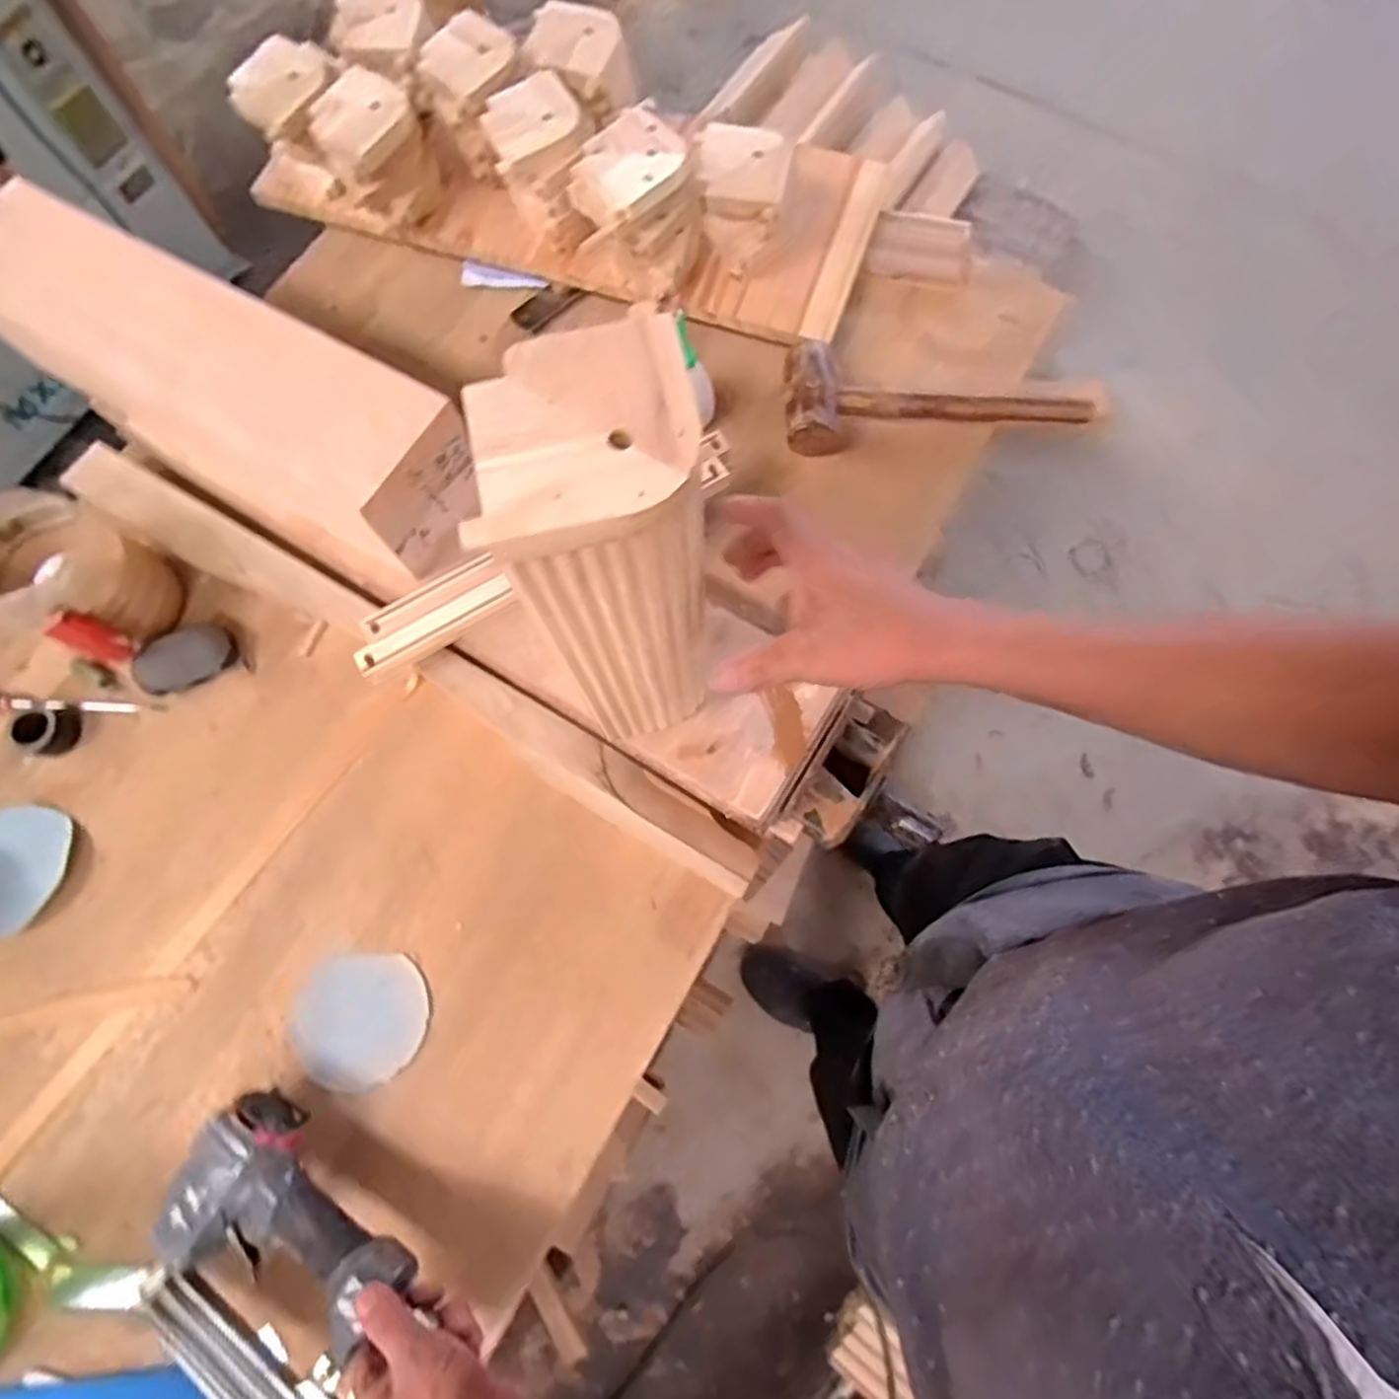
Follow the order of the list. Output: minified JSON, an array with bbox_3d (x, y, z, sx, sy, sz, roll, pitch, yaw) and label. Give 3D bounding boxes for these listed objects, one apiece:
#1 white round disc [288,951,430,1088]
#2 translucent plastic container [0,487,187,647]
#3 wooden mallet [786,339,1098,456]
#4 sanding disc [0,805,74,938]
[{"bbox_3d":[-0.296,0.278,0.630,0.115,0.006,0.103,-4,73,-1],"label":"white round disc"},{"bbox_3d":[-0.585,-0.115,0.680,0.125,0.126,0.125,0,73,0],"label":"translucent plastic container"},{"bbox_3d":[0.256,-0.331,0.771,0.328,0.065,0.104,-5,73,-1],"label":"wooden mallet"},{"bbox_3d":[-0.624,0.153,0.653,0.095,0.018,0.112,-1,73,0],"label":"sanding disc"}]

